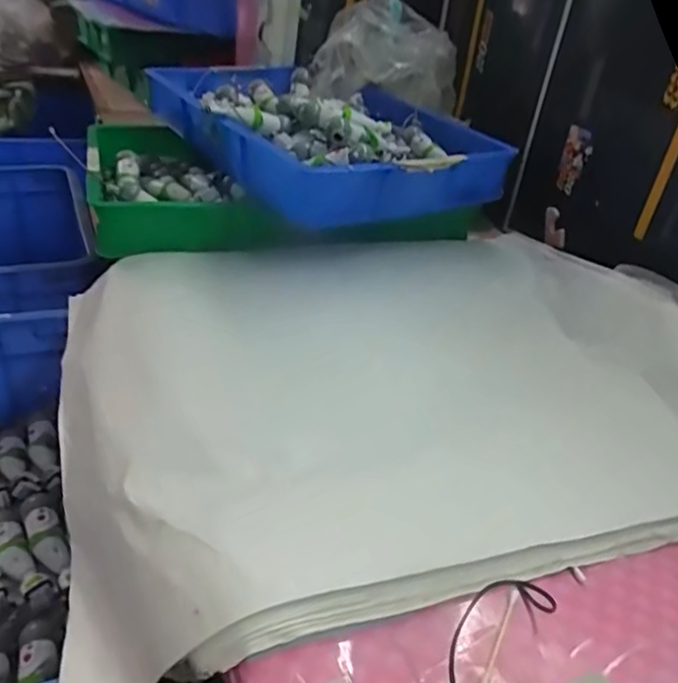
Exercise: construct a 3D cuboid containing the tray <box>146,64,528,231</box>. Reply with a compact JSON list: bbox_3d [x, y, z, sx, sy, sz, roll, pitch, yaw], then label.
[{"bbox_3d":[-0.017,-0.326,0.923,0.369,0.109,0.504,-16,39,-32],"label":"tray"}]

